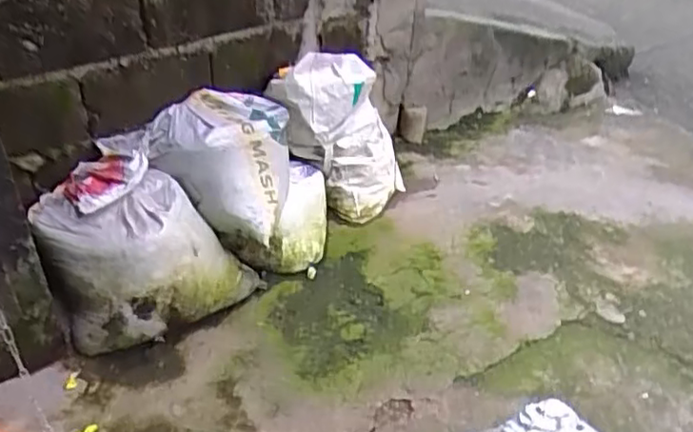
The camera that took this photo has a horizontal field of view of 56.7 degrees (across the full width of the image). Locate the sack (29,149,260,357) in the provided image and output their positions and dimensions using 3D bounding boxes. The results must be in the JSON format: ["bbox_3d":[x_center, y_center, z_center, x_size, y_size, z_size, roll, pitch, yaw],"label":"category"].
[{"bbox_3d":[-0.542,0.071,1.738,0.495,0.355,0.419,-19,40,-26],"label":"sack"}]

